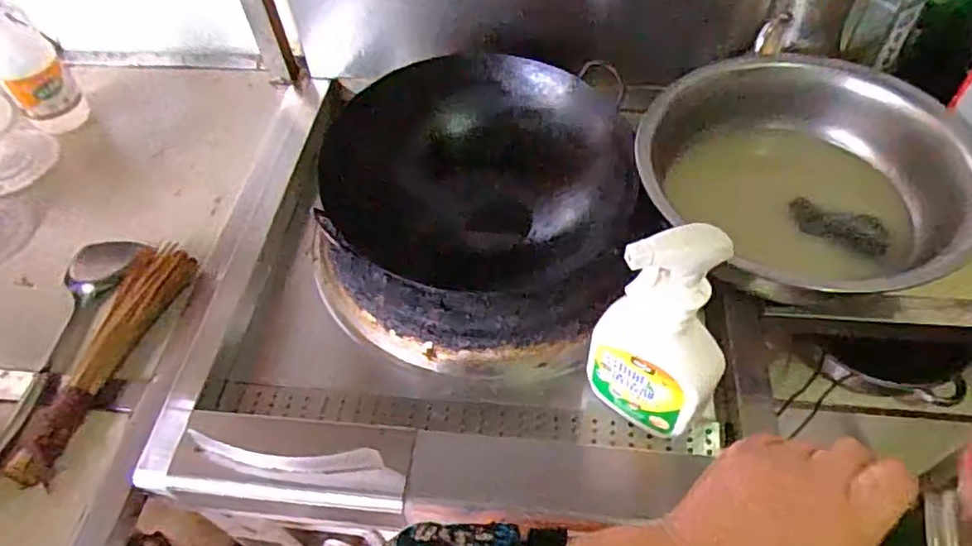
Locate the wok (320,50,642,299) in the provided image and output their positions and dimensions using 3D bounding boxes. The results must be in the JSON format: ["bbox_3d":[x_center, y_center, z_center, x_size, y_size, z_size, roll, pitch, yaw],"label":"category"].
[{"bbox_3d":[0.013,-0.134,0.791,0.336,0.158,0.310,-2,53,3],"label":"wok"}]

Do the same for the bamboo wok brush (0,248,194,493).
[{"bbox_3d":[-0.428,0.086,0.704,0.051,0.059,0.288,11,55,12],"label":"bamboo wok brush"}]

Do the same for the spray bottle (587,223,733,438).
[{"bbox_3d":[0.167,0.056,0.592,0.126,0.256,0.067,27,59,22],"label":"spray bottle"}]

